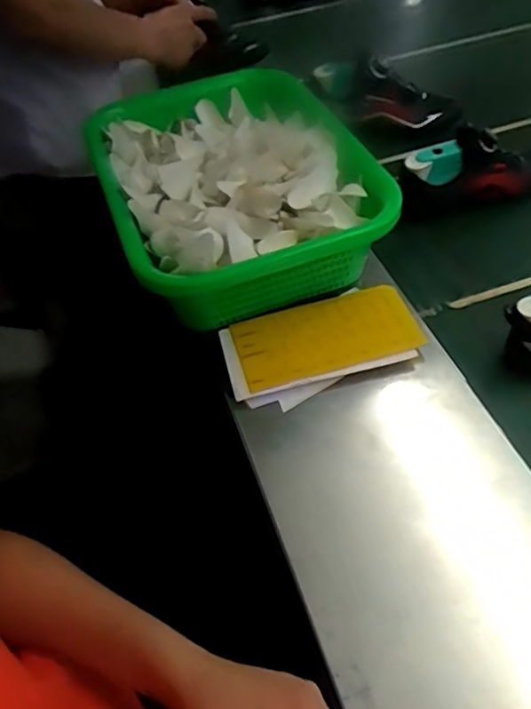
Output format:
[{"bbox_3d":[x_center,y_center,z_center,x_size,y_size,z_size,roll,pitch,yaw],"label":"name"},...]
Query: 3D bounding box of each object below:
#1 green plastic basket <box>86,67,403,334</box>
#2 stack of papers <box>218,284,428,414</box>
[{"bbox_3d":[-0.036,-0.196,0.706,0.294,0.120,0.372,-22,49,-7],"label":"green plastic basket"},{"bbox_3d":[0.060,-0.014,0.615,0.208,0.014,0.112,-19,60,-8],"label":"stack of papers"}]

